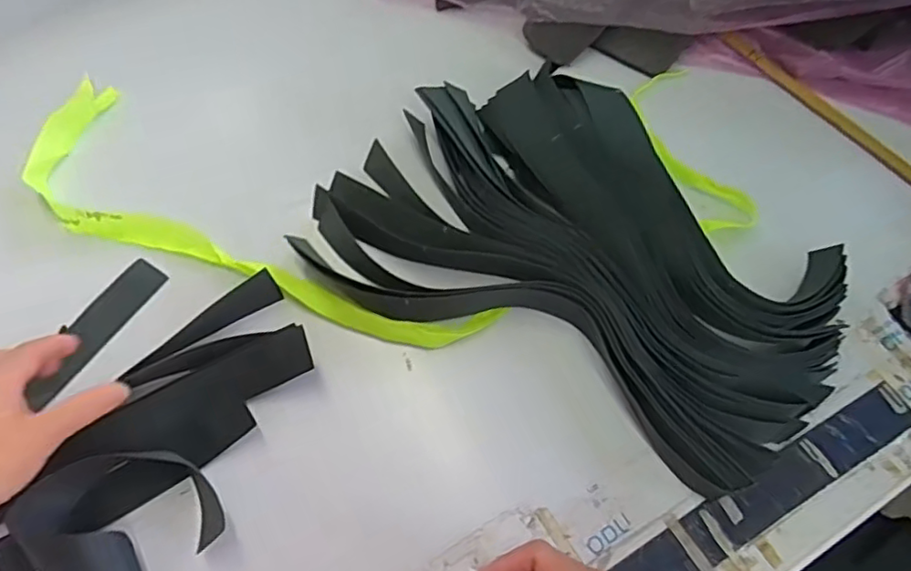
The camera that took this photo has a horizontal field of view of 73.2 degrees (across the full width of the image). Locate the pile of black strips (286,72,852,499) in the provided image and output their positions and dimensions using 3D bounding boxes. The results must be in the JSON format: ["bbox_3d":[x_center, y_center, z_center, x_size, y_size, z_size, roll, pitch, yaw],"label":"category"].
[{"bbox_3d":[0.106,-0.039,0.535,0.433,0.066,0.261,27,68,14],"label":"pile of black strips"}]

